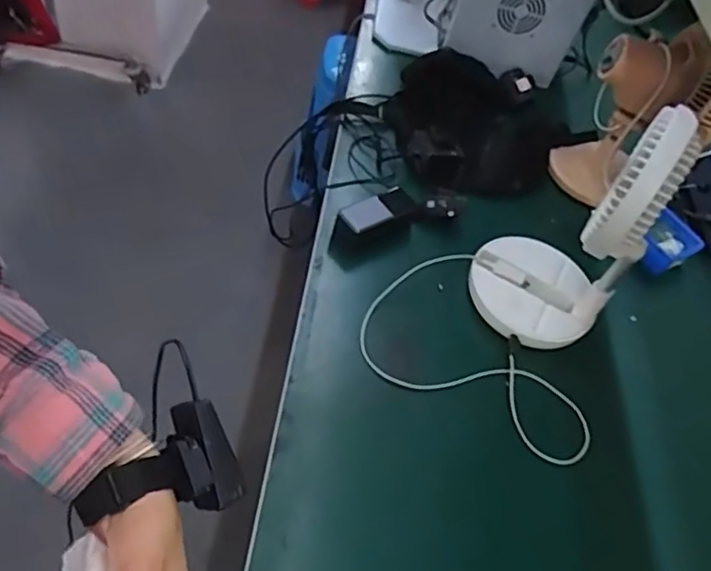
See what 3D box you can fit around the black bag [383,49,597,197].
[{"bbox_3d":[0.238,-0.314,1.148,0.377,0.100,0.328,-18,56,-18],"label":"black bag"}]

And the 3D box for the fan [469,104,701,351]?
[{"bbox_3d":[0.289,-0.087,0.795,0.187,0.330,0.190,31,52,13],"label":"fan"}]

